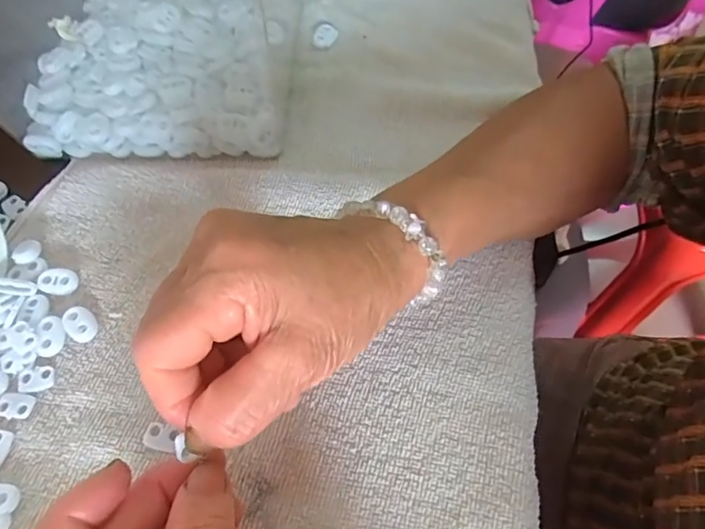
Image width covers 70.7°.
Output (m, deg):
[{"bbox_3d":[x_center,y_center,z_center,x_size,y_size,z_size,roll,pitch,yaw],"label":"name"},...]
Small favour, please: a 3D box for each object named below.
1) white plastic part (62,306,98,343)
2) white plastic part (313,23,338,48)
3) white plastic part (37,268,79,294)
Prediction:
[{"bbox_3d":[-0.150,0.033,0.274,0.014,0.006,0.022,-38,67,-19],"label":"white plastic part"},{"bbox_3d":[-0.021,-0.176,0.382,0.016,0.004,0.023,25,64,13],"label":"white plastic part"},{"bbox_3d":[-0.170,0.009,0.286,0.023,0.005,0.015,14,62,8],"label":"white plastic part"}]

